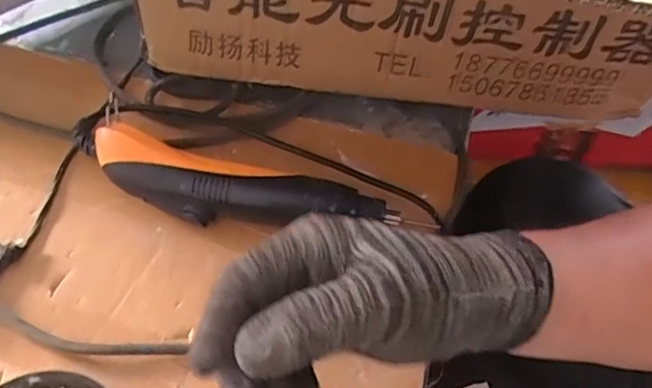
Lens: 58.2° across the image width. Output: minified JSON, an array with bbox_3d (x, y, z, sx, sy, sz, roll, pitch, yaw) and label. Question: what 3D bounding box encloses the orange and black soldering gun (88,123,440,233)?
[{"bbox_3d":[-0.049,0.002,0.428,0.245,0.050,0.049,12,54,4],"label":"orange and black soldering gun"}]

